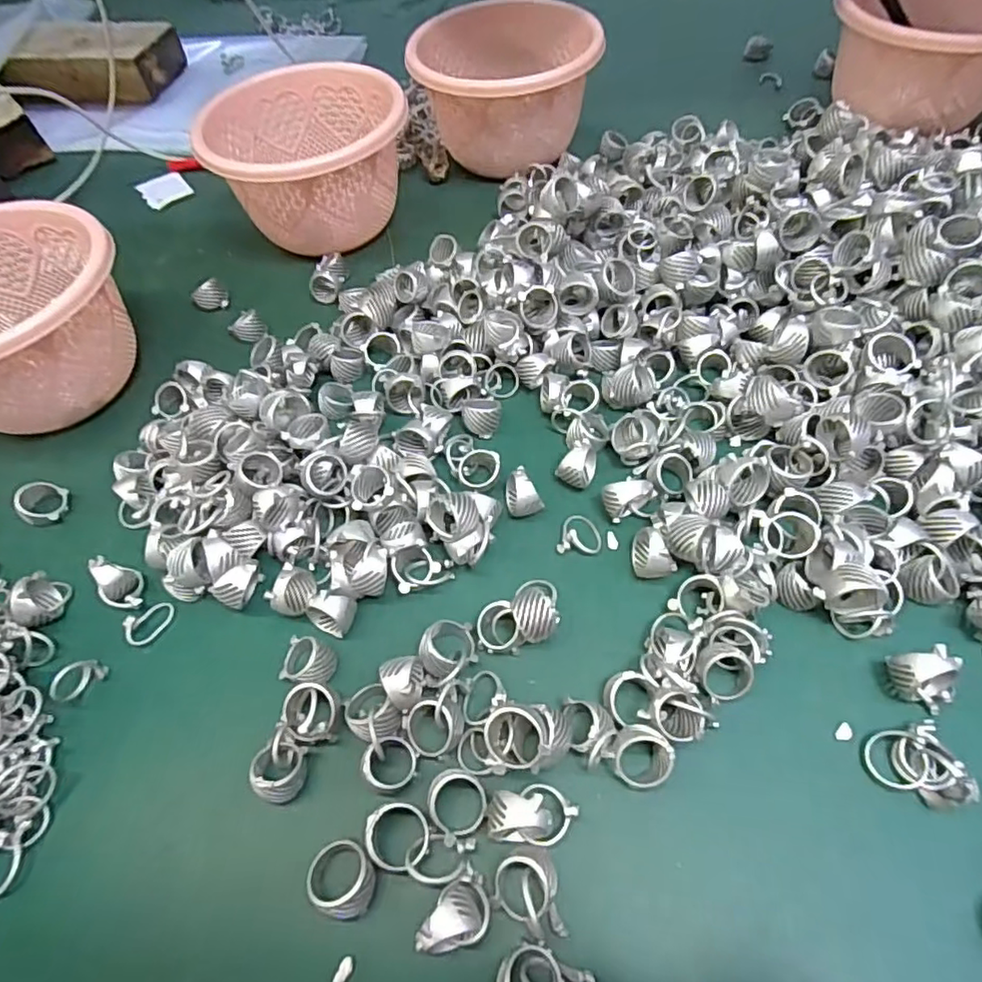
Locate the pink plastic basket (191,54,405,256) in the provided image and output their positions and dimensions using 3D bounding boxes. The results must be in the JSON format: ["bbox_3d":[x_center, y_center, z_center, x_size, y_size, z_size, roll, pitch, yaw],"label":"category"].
[{"bbox_3d":[-0.135,-0.245,0.466,0.136,0.083,0.128,-26,58,-12],"label":"pink plastic basket"}]

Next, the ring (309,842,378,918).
[{"bbox_3d":[-0.058,0.149,0.236,0.024,0.018,0.025,-2,56,4],"label":"ring"}]

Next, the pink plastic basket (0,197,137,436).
[{"bbox_3d":[-0.291,-0.098,0.379,0.131,0.085,0.135,-2,56,4],"label":"pink plastic basket"}]

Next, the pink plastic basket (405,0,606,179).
[{"bbox_3d":[0.012,-0.322,0.503,0.146,0.087,0.120,-2,56,4],"label":"pink plastic basket"}]

